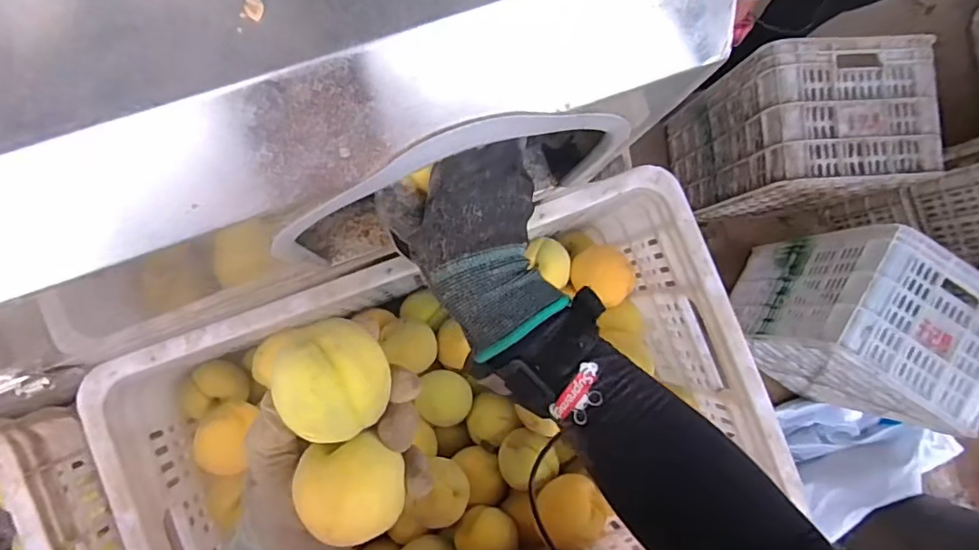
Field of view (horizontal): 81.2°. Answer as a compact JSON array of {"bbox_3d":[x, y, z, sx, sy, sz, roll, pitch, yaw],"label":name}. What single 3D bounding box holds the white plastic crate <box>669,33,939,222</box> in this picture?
[{"bbox_3d":[0.715,-0.315,1.367,0.355,0.472,0.296,-3,85,-6],"label":"white plastic crate"}]

